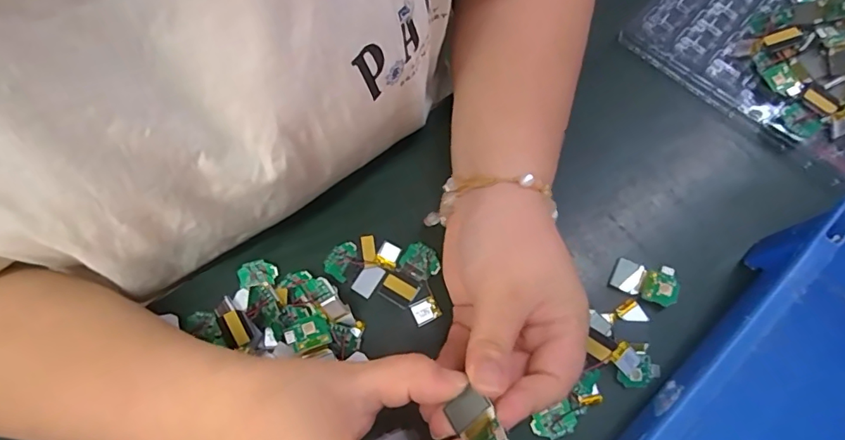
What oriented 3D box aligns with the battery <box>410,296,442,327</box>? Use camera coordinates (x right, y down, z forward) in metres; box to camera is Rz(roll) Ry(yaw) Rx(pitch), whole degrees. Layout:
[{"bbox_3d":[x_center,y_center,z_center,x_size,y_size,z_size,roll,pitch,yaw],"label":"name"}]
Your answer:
[{"bbox_3d":[0.002,0.058,0.316,0.017,0.004,0.014,-24,73,-7],"label":"battery"}]

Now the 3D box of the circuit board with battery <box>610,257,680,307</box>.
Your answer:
[{"bbox_3d":[0.142,0.038,0.315,0.038,0.010,0.024,21,73,7],"label":"circuit board with battery"}]

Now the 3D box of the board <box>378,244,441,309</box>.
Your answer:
[{"bbox_3d":[-0.009,0.035,0.321,0.025,0.004,0.042,41,77,12],"label":"board"}]

